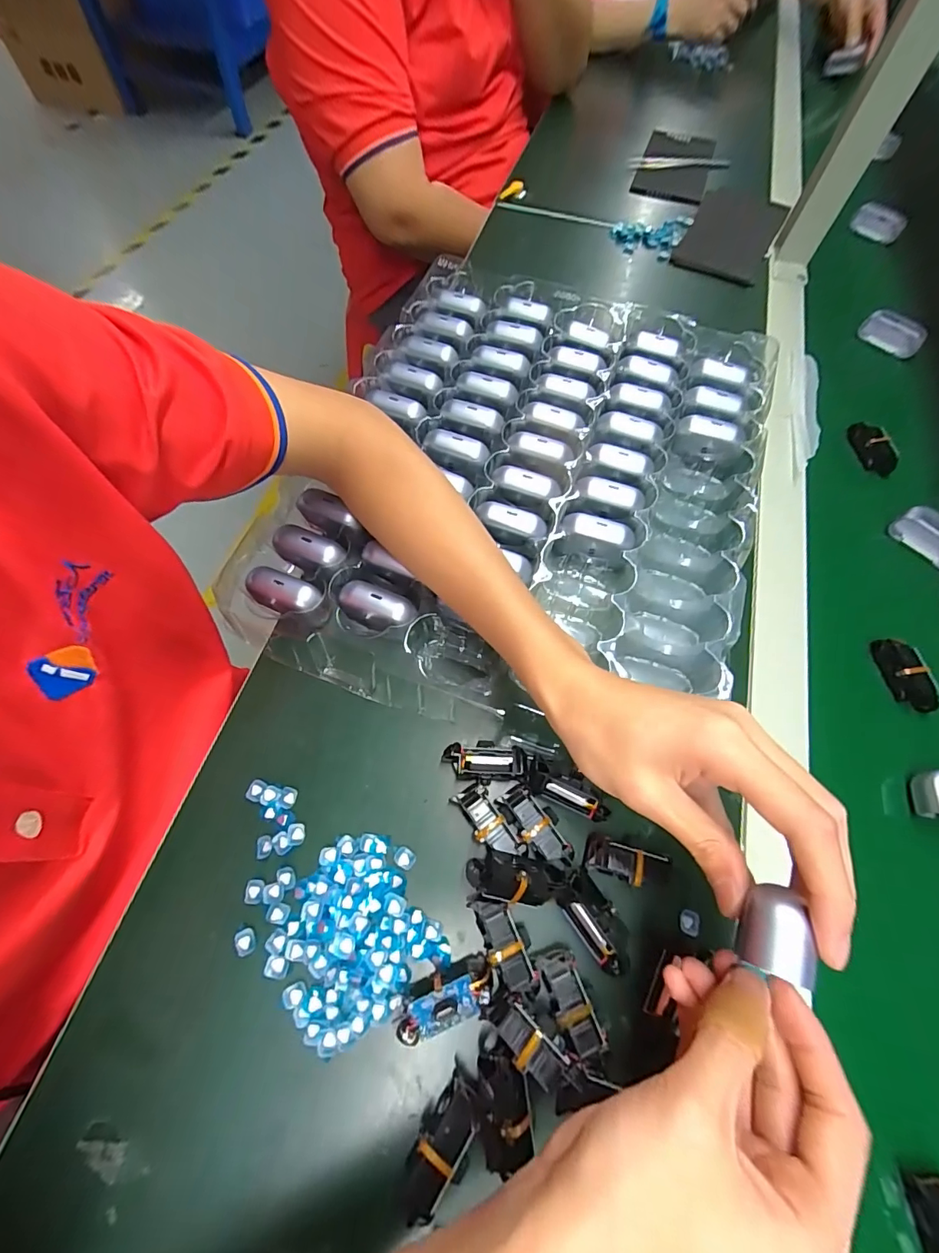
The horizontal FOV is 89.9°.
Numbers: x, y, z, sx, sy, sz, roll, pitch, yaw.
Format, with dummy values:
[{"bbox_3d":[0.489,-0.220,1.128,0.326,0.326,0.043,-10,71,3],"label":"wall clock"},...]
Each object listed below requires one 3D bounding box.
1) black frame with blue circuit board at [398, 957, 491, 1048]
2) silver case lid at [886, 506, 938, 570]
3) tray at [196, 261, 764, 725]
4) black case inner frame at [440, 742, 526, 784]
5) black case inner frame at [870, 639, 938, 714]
[{"bbox_3d":[-0.013,0.200,0.253,0.050,0.020,0.023,-16,67,-10],"label":"black frame with blue circuit board"},{"bbox_3d":[0.394,-0.075,0.400,0.061,0.030,0.019,38,69,14],"label":"silver case lid"},{"bbox_3d":[0.051,-0.129,0.397,0.351,0.041,0.430,21,66,7],"label":"tray"},{"bbox_3d":[0.009,0.089,0.307,0.052,0.022,0.023,5,65,0],"label":"black case inner frame"},{"bbox_3d":[0.320,0.036,0.346,0.015,0.022,0.056,-7,66,-5],"label":"black case inner frame"}]

